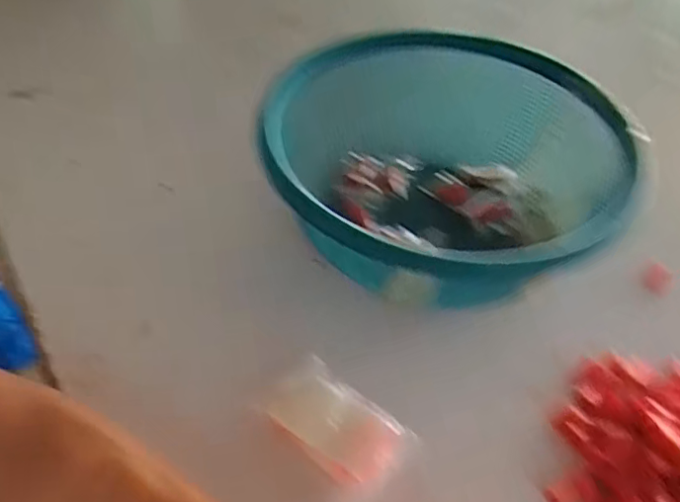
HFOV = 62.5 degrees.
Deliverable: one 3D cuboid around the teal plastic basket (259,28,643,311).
[{"bbox_3d":[0.078,-0.069,0.470,0.272,0.116,0.263,1,49,-1],"label":"teal plastic basket"}]

